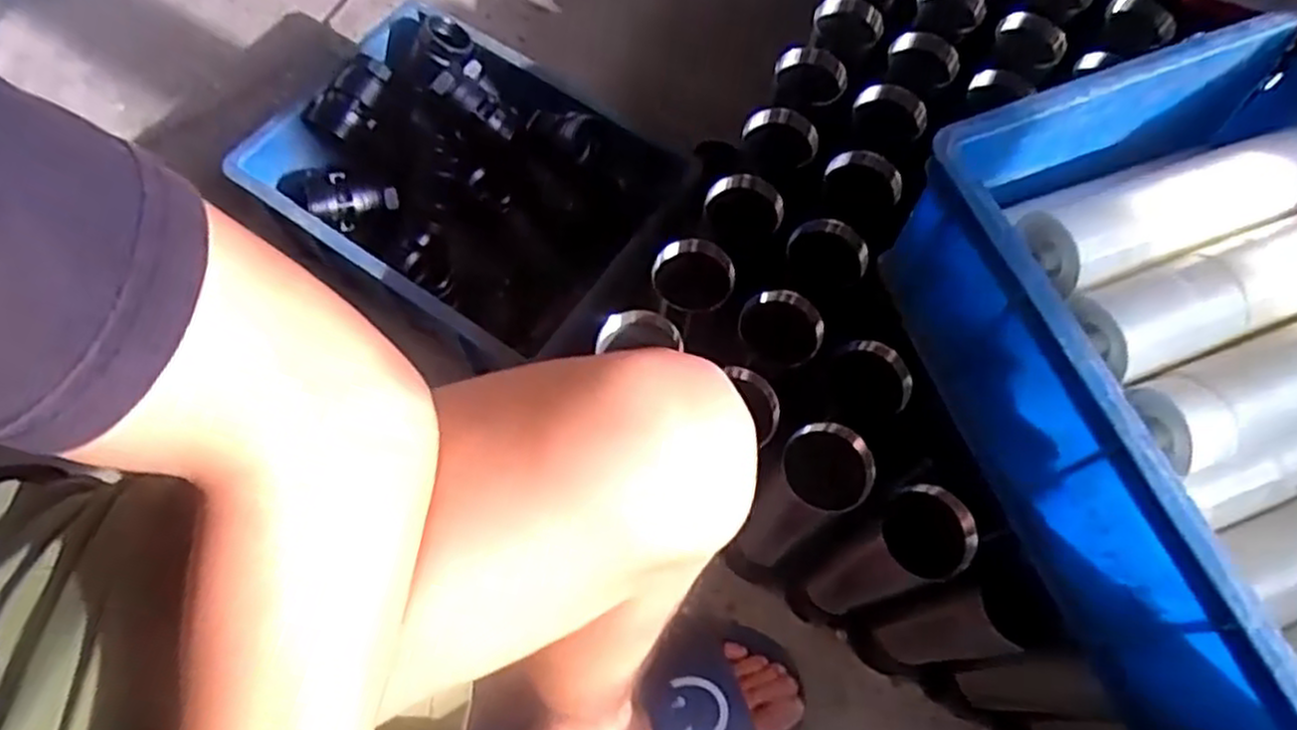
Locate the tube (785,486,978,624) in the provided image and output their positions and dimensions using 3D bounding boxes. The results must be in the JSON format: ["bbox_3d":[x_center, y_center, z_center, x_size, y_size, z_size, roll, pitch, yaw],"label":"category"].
[{"bbox_3d":[0.175,0.168,0.629,0.055,0.311,0.056,1,66,-2],"label":"tube"}]

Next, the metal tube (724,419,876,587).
[{"bbox_3d":[0.113,0.121,0.644,0.069,0.290,0.067,1,66,-2],"label":"metal tube"}]

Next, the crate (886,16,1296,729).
[{"bbox_3d":[0.369,0.021,0.476,0.295,0.162,0.393,-19,68,-10],"label":"crate"}]

